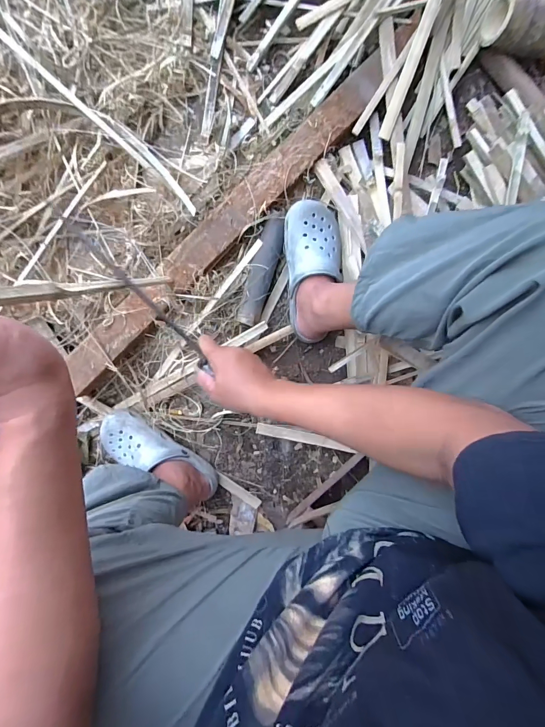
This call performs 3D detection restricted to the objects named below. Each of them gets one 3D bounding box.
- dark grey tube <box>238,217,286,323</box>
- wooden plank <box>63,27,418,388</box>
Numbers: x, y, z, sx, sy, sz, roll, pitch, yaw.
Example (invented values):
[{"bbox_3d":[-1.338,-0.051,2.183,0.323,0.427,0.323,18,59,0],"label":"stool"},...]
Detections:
[{"bbox_3d":[-0.021,-0.186,0.709,0.058,0.057,0.219,17,92,-7],"label":"dark grey tube"},{"bbox_3d":[-0.078,-0.275,0.676,0.890,0.041,0.079,-44,97,-1],"label":"wooden plank"}]

